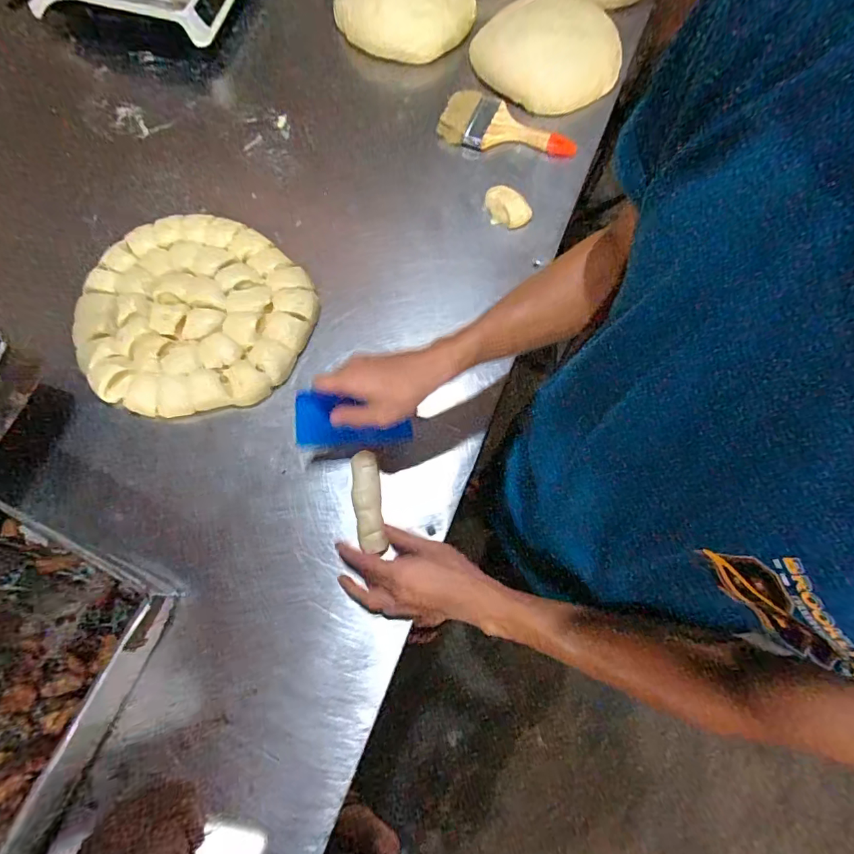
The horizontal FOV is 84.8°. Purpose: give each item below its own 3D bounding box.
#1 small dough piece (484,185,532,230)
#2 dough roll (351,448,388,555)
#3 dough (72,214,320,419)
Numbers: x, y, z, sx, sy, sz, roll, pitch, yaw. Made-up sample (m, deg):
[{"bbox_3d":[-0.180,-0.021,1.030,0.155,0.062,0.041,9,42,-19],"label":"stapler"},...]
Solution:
[{"bbox_3d":[0.117,-0.322,0.689,0.045,0.025,0.065,-41,77,-12],"label":"small dough piece"},{"bbox_3d":[-0.072,0.088,0.559,0.037,0.034,0.119,-9,72,-1],"label":"dough roll"},{"bbox_3d":[-0.320,-0.154,0.643,0.306,0.037,0.288,0,73,0],"label":"dough"}]

